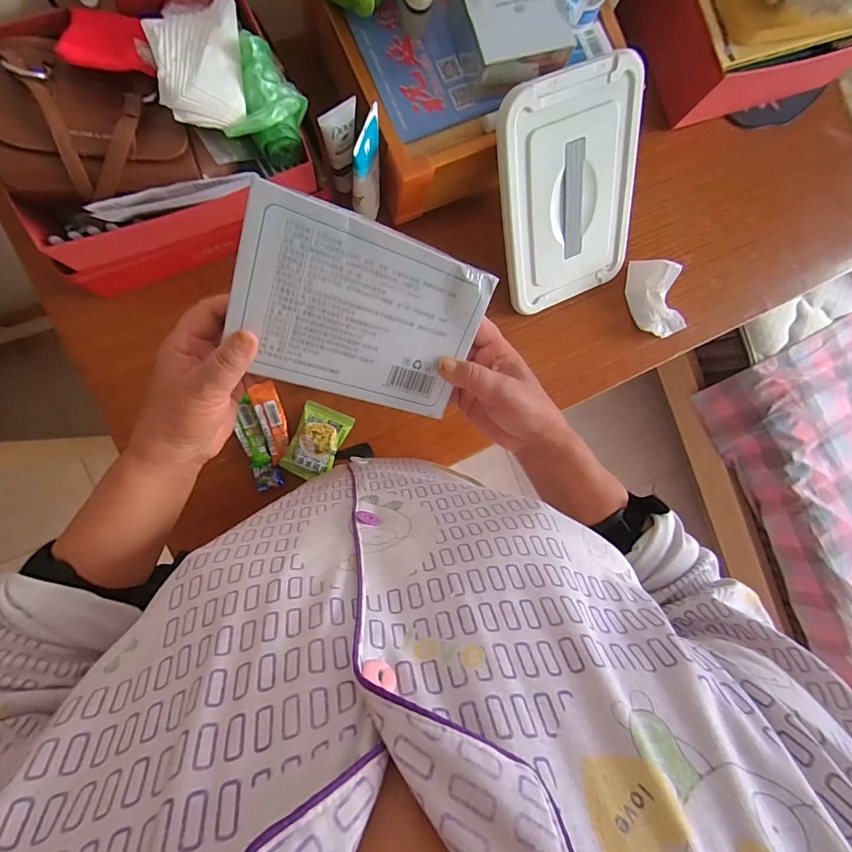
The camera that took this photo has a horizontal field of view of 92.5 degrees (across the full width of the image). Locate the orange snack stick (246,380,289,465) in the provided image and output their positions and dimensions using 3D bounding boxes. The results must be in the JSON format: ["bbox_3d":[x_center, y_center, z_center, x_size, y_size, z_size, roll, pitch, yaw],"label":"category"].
[{"bbox_3d":[-0.194,-0.006,0.518,0.031,0.013,0.100,-18,94,-8],"label":"orange snack stick"}]

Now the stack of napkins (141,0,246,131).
[{"bbox_3d":[-0.211,-0.337,0.373,0.076,0.026,0.124,-6,92,-9],"label":"stack of napkins"}]

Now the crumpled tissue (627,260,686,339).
[{"bbox_3d":[0.328,-0.182,0.582,0.061,0.054,0.117,-33,96,-7],"label":"crumpled tissue"}]

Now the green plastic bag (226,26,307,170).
[{"bbox_3d":[-0.155,-0.325,0.414,0.066,0.064,0.109,9,90,-9],"label":"green plastic bag"}]

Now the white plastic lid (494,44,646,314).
[{"bbox_3d":[0.176,-0.272,0.495,0.179,0.015,0.252,-25,132,-7],"label":"white plastic lid"}]

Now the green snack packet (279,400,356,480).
[{"bbox_3d":[-0.139,0.021,0.520,0.061,0.021,0.093,22,88,-9],"label":"green snack packet"}]

